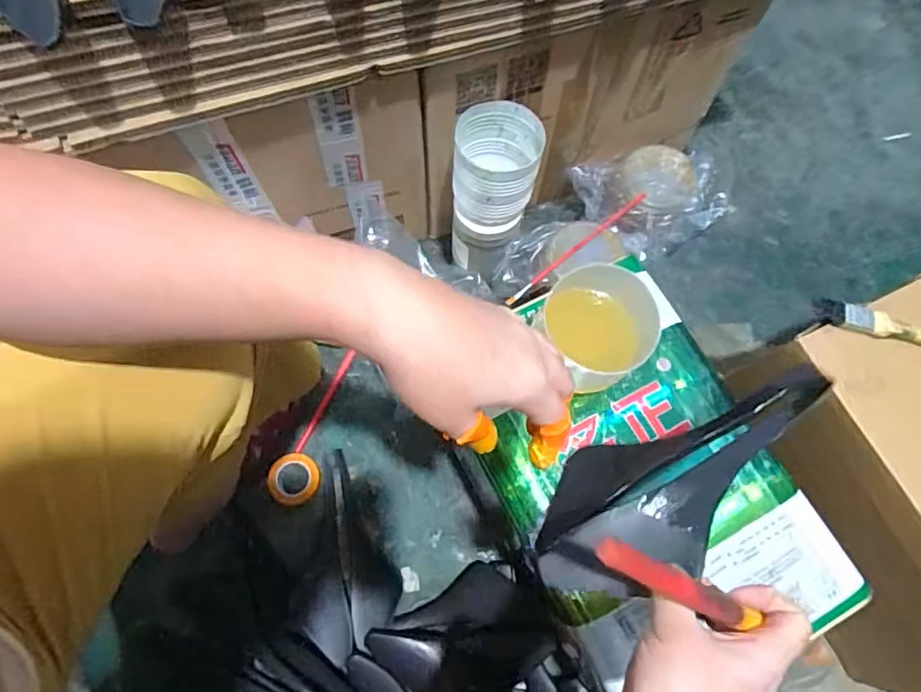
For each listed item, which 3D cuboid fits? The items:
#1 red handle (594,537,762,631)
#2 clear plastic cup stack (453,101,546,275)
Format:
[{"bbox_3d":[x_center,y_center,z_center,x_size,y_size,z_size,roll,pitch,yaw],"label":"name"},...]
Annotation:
[{"bbox_3d":[0.110,0.119,0.262,0.013,0.152,0.014,1,63,48],"label":"red handle"},{"bbox_3d":[0.039,-0.190,0.640,0.089,0.151,0.097,6,71,1],"label":"clear plastic cup stack"}]

